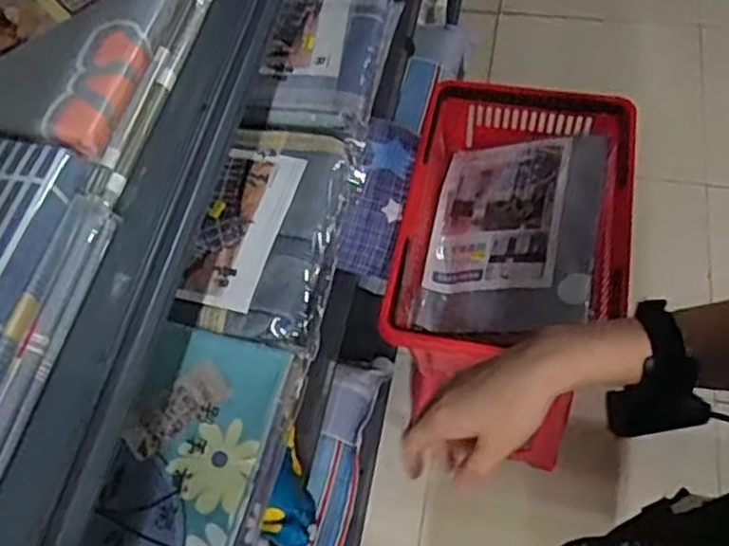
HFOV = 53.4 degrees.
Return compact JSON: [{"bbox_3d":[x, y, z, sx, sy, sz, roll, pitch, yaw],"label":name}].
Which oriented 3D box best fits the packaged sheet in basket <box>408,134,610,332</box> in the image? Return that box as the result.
[{"bbox_3d":[0.222,-0.066,1.088,0.247,0.027,0.319,1,67,29],"label":"packaged sheet in basket"}]

